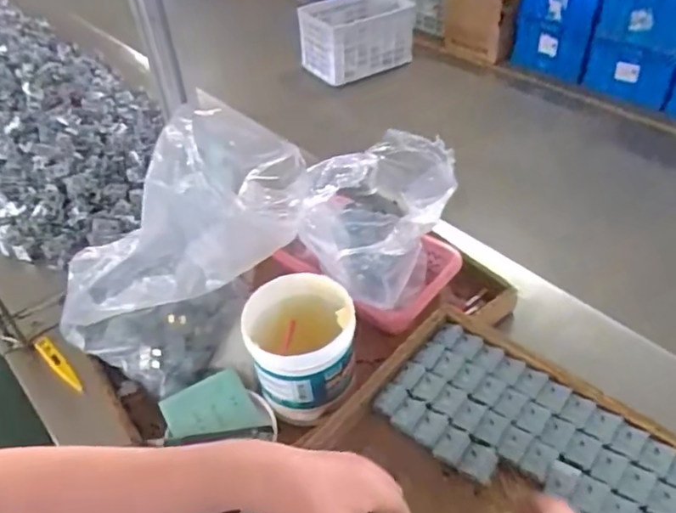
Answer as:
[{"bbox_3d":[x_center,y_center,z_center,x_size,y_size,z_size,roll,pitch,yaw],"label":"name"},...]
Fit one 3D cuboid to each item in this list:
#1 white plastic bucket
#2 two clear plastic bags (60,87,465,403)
[{"bbox_3d":[-0.037,0.103,0.650,0.110,0.126,0.115,-3,43,3],"label":"white plastic bucket"},{"bbox_3d":[-0.098,-0.055,0.715,0.498,0.259,0.243,-16,44,-11],"label":"two clear plastic bags"}]

